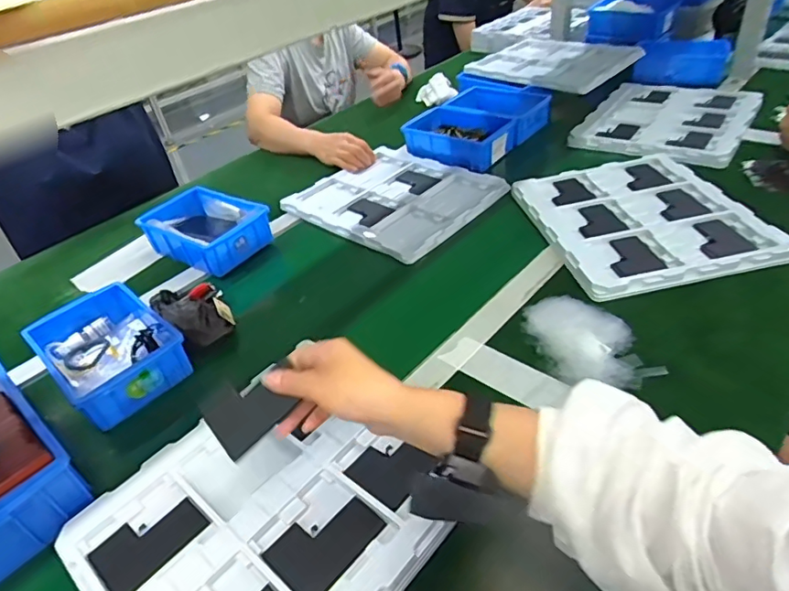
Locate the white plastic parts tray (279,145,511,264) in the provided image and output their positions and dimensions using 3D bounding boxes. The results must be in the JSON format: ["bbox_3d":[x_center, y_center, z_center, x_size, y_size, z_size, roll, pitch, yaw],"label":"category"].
[{"bbox_3d":[0.000,-0.179,0.952,0.322,0.027,0.276,27,50,37],"label":"white plastic parts tray"}]

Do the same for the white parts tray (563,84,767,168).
[{"bbox_3d":[0.544,-0.362,1.068,0.297,0.039,0.339,20,46,31],"label":"white parts tray"}]

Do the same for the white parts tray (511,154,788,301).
[{"bbox_3d":[0.363,-0.125,0.801,0.278,0.035,0.330,-11,38,-4],"label":"white parts tray"}]

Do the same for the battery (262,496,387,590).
[{"bbox_3d":[-0.060,0.212,0.457,0.065,0.005,0.088,26,49,36],"label":"battery"}]

